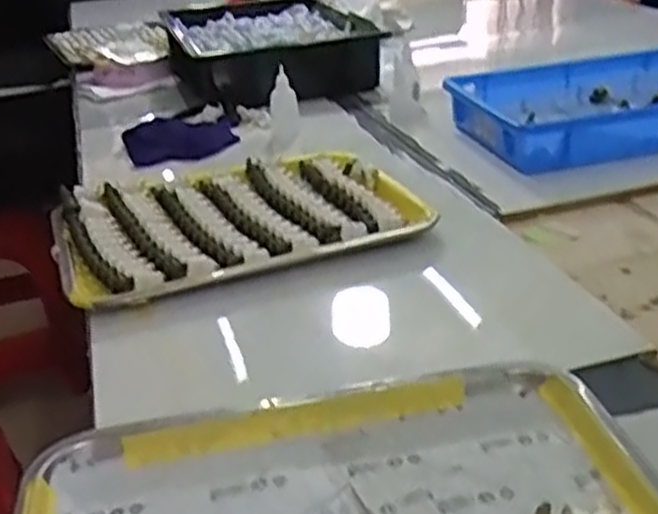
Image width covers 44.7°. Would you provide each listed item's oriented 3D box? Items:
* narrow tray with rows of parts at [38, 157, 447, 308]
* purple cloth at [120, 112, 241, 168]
[{"bbox_3d":[-0.099,-0.038,0.809,0.338,0.034,0.238,-14,28,-18],"label":"narrow tray with rows of parts"},{"bbox_3d":[-0.209,-0.174,1.142,0.154,0.026,0.163,-10,27,-9],"label":"purple cloth"}]

